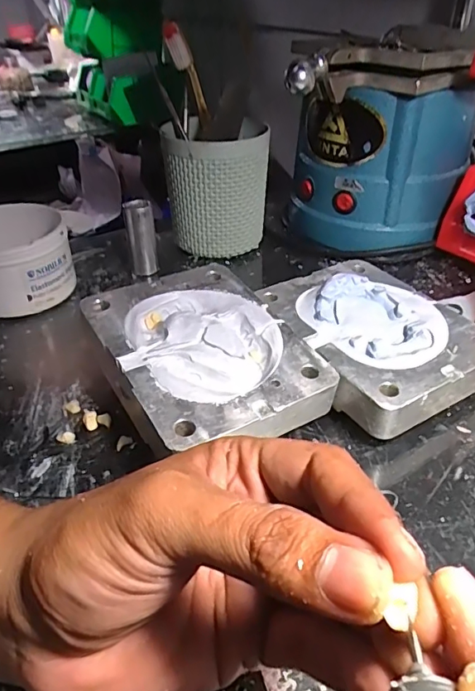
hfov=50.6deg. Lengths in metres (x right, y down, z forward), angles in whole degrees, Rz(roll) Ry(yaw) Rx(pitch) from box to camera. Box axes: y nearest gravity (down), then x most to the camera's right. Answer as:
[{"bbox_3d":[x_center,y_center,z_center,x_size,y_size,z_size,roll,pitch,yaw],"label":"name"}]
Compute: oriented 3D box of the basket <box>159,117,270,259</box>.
[{"bbox_3d":[-0.020,-0.142,0.464,0.092,0.105,0.080,-4,37,-4],"label":"basket"}]

